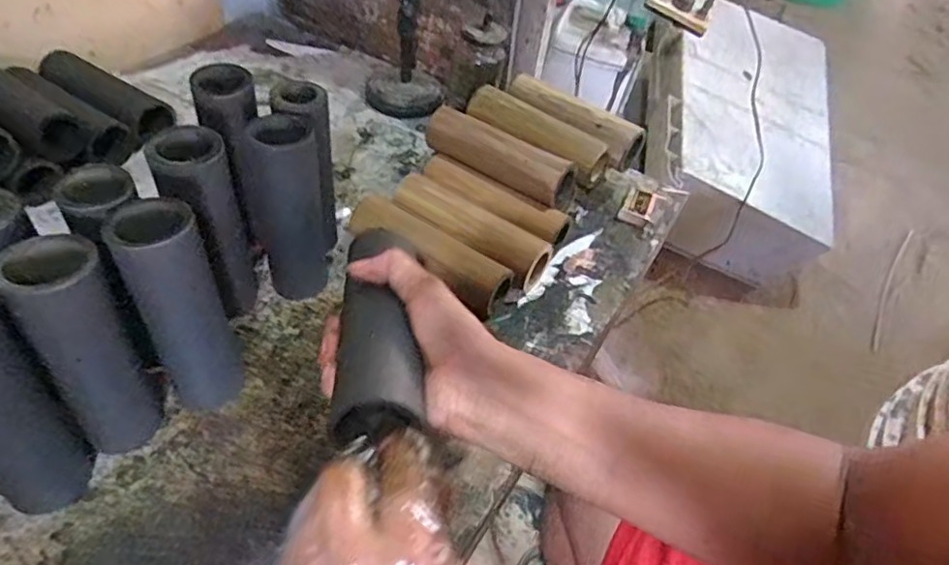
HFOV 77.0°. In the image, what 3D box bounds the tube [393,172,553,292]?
[{"bbox_3d":[-0.007,-0.051,0.645,0.174,0.058,0.055,29,49,20],"label":"tube"}]

